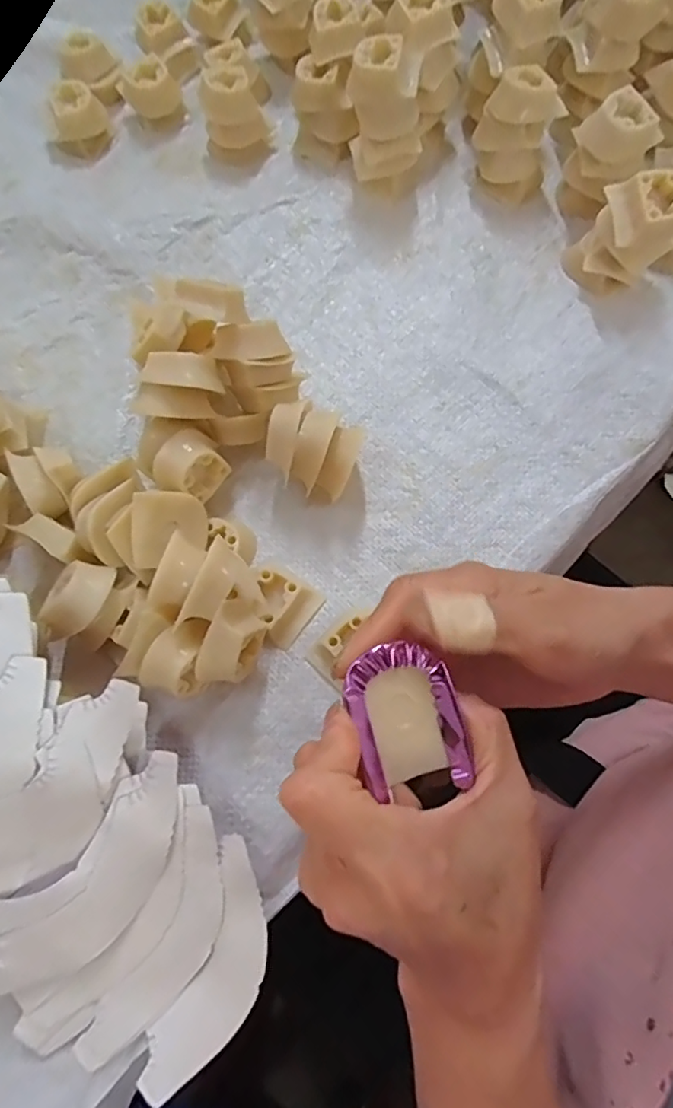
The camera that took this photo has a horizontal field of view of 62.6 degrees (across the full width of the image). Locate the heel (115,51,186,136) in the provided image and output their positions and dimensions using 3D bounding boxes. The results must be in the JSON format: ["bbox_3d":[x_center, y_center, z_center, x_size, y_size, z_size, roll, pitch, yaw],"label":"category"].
[{"bbox_3d":[-0.140,-0.350,0.419,0.037,0.030,0.029,35,78,11],"label":"heel"}]

